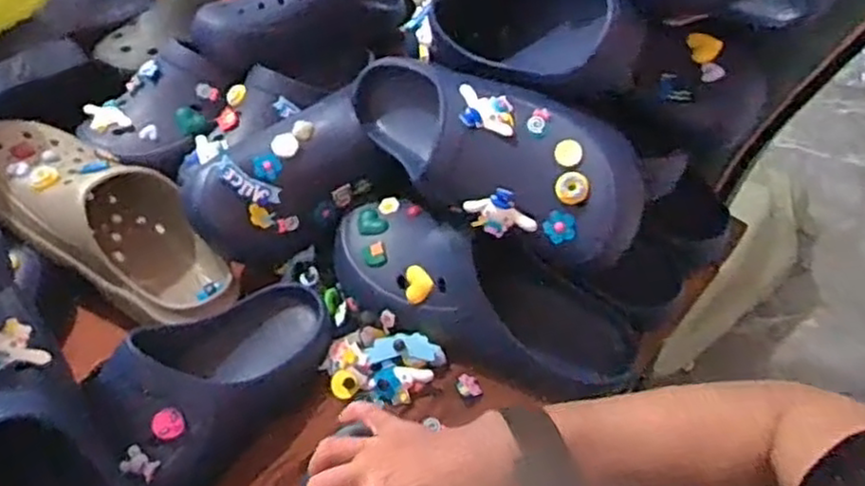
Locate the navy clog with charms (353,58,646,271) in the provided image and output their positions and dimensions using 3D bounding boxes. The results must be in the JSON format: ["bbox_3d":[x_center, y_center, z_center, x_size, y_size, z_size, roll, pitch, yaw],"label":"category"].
[{"bbox_3d":[0.039,-0.080,0.604,0.292,0.098,0.108,37,61,24],"label":"navy clog with charms"}]

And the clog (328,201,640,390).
[{"bbox_3d":[0.043,0.038,0.640,0.296,0.085,0.106,20,55,14],"label":"clog"}]

